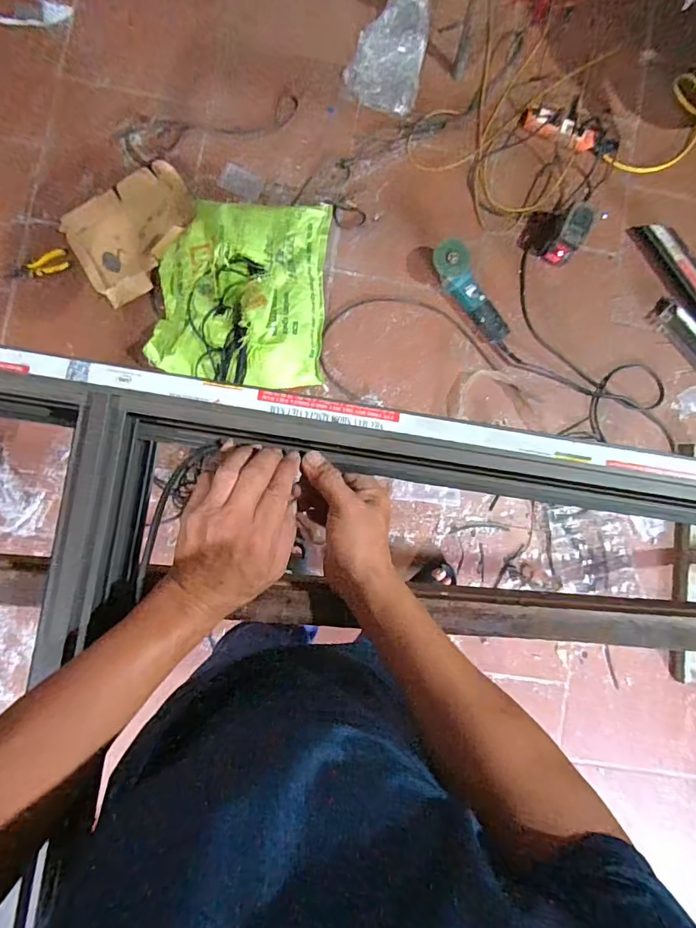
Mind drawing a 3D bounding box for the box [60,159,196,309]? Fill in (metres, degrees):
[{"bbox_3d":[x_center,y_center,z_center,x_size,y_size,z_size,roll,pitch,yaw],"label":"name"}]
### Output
[{"bbox_3d":[-0.552,-0.608,1.296,0.334,0.031,0.284,-32,90,-4],"label":"box"}]

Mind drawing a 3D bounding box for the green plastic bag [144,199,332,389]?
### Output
[{"bbox_3d":[-0.271,-0.447,1.271,0.423,0.105,0.486,2,87,-3],"label":"green plastic bag"}]

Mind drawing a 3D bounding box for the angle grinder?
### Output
[{"bbox_3d":[0.322,-0.448,1.305,0.087,0.091,0.291,-33,90,-4],"label":"angle grinder"}]

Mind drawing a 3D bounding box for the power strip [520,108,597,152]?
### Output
[{"bbox_3d":[0.591,-0.935,1.372,0.216,0.035,0.070,16,87,-2],"label":"power strip"}]

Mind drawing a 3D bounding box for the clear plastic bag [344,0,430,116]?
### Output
[{"bbox_3d":[0.127,-1.180,1.357,0.201,0.061,0.385,16,87,-2],"label":"clear plastic bag"}]

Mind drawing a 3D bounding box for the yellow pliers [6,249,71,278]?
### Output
[{"bbox_3d":[-0.807,-0.516,1.283,0.157,0.013,0.060,-16,88,-4],"label":"yellow pliers"}]

